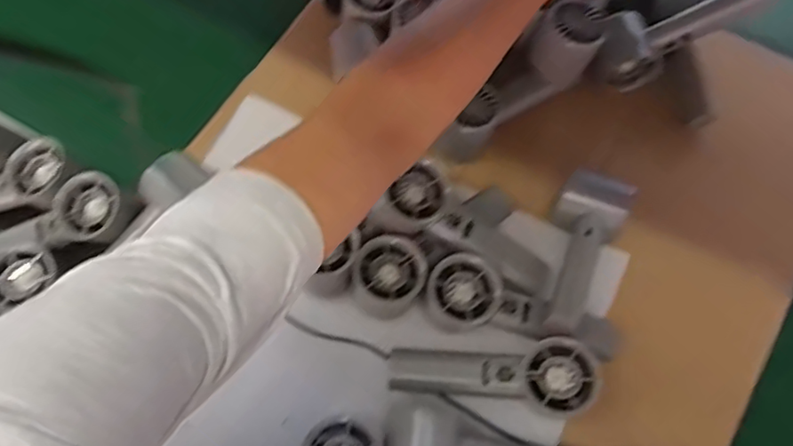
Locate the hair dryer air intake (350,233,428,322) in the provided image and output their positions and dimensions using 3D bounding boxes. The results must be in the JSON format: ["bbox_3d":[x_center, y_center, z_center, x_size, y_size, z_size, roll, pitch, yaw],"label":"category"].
[{"bbox_3d":[-0.005,0.049,0.488,0.055,0.057,0.062,34,73,14],"label":"hair dryer air intake"}]

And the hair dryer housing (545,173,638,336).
[{"bbox_3d":[0.148,0.032,0.478,0.055,0.063,0.144,22,58,10],"label":"hair dryer housing"}]

